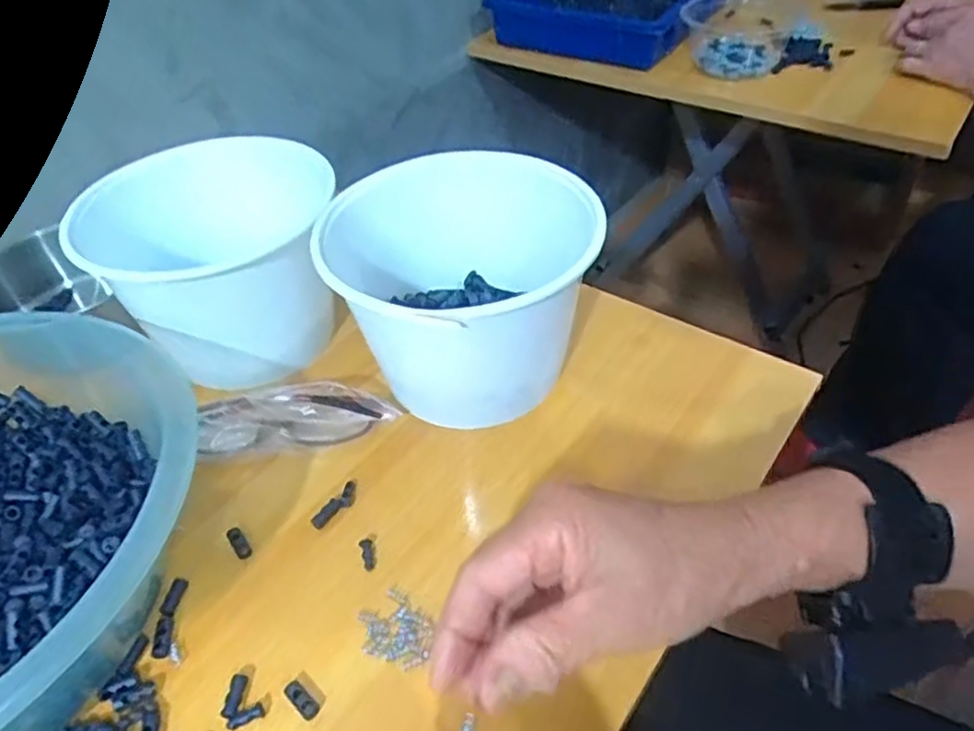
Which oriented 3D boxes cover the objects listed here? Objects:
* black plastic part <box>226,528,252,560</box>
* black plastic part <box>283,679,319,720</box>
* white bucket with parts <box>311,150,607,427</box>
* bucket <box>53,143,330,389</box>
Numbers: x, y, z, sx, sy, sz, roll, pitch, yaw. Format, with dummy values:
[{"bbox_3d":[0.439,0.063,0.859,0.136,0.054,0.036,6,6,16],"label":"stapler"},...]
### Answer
[{"bbox_3d":[-0.137,0.097,0.382,0.008,0.004,0.021,-29,48,-24],"label":"black plastic part"},{"bbox_3d":[-0.086,0.154,0.320,0.020,0.007,0.009,31,53,32],"label":"black plastic part"},{"bbox_3d":[-0.014,-0.041,0.436,0.157,0.125,0.148,-2,43,2],"label":"white bucket with parts"},{"bbox_3d":[-0.176,-0.064,0.473,0.141,0.126,0.141,-9,43,-5],"label":"bucket"}]

